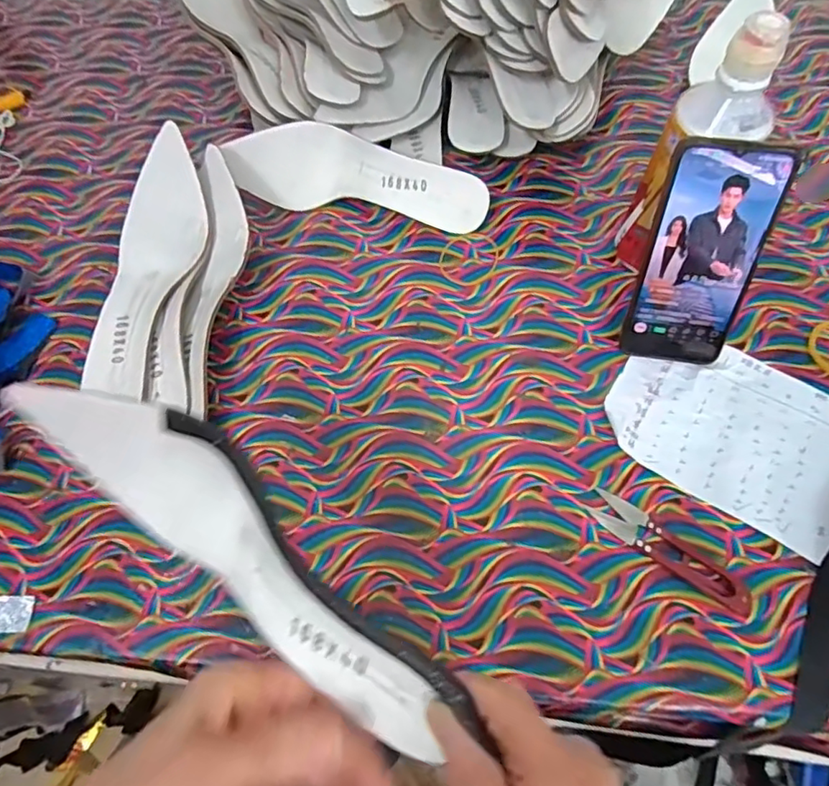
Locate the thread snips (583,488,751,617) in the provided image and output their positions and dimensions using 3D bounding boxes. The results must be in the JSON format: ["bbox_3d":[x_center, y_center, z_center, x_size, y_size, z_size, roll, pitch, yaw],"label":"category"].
[{"bbox_3d":[0.176,0.109,0.394,0.117,0.004,0.027,35,70,18],"label":"thread snips"}]

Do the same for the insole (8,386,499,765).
[{"bbox_3d":[-0.082,0.075,0.277,0.248,0.061,0.055,38,71,9],"label":"insole"}]

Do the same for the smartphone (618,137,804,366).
[{"bbox_3d":[0.204,-0.093,0.409,0.076,0.159,0.008,7,36,7],"label":"smartphone"}]

